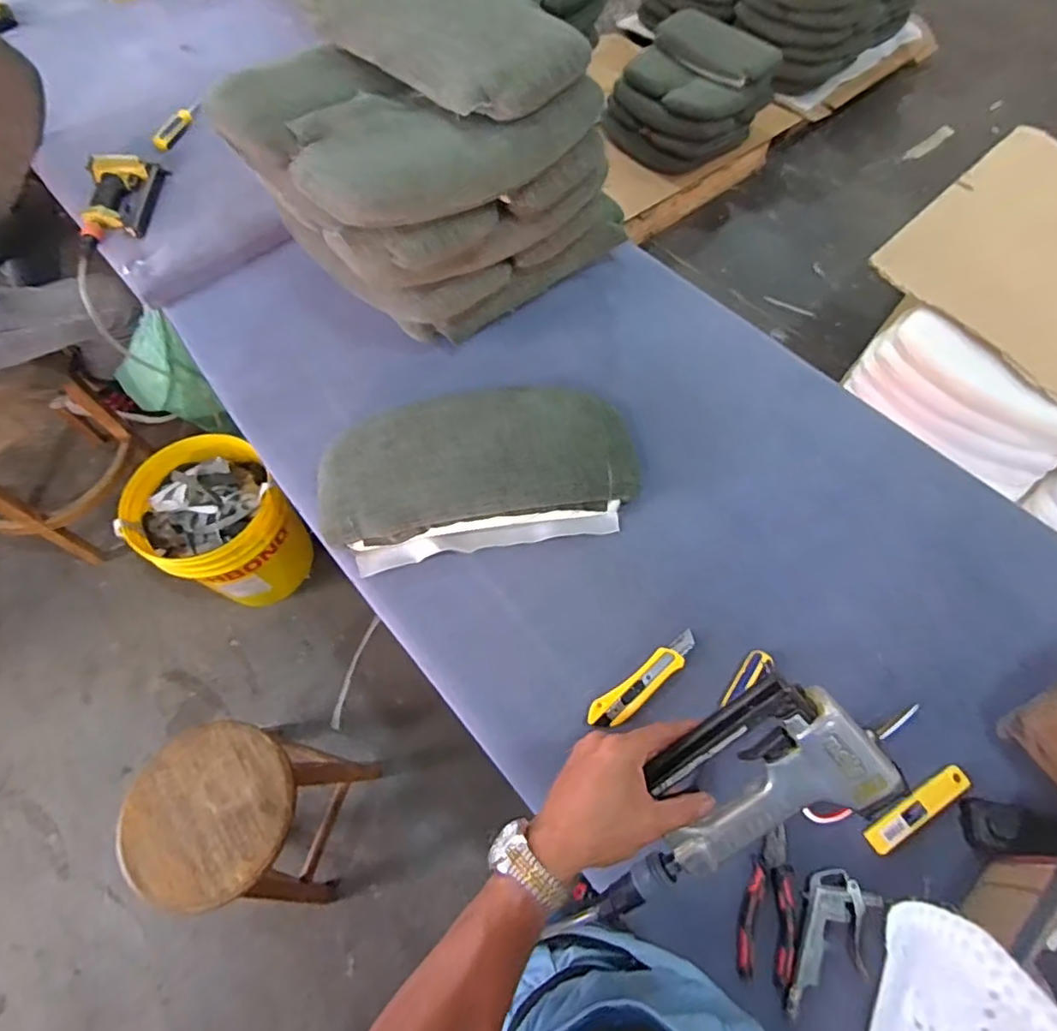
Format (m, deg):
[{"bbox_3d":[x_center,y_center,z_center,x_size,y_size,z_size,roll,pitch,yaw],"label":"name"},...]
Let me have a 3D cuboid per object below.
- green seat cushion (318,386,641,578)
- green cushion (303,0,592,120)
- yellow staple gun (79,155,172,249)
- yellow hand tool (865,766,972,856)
[{"bbox_3d":[-0.073,-0.066,0.829,0.451,0.073,0.228,-9,63,-4],"label":"green seat cushion"},{"bbox_3d":[-0.133,-0.710,0.846,0.439,0.068,0.208,38,70,18],"label":"green cushion"},{"bbox_3d":[-0.765,-0.592,1.088,0.118,0.055,0.215,-5,63,-2],"label":"yellow staple gun"},{"bbox_3d":[0.433,0.326,0.643,0.134,0.016,0.027,-29,66,-13],"label":"yellow hand tool"}]

